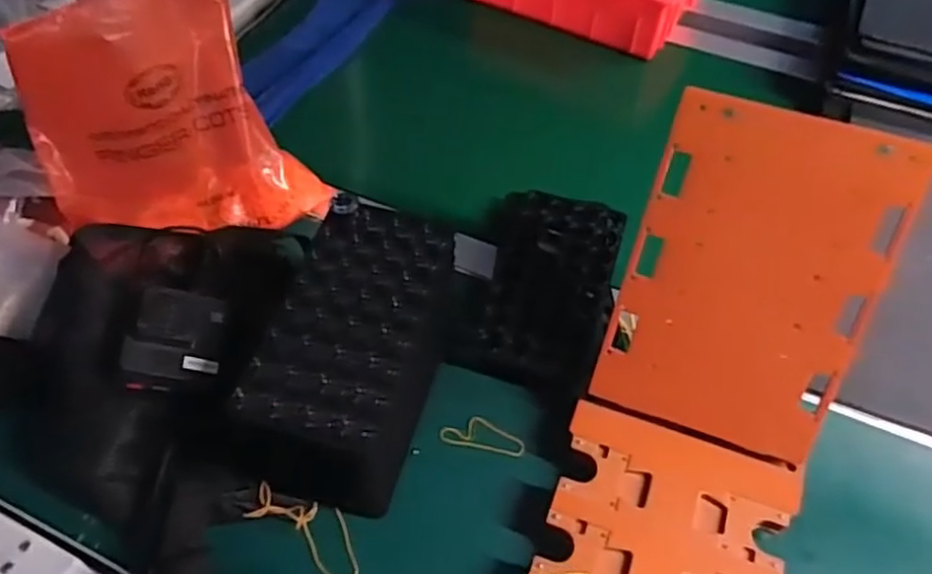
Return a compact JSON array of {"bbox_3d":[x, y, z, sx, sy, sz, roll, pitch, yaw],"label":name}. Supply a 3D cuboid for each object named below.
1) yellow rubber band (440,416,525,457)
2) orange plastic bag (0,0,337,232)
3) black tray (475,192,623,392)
[{"bbox_3d":[0.014,0.121,0.565,0.068,0.004,0.026,9,67,9],"label":"yellow rubber band"},{"bbox_3d":[-0.253,-0.134,0.599,0.225,0.213,0.107,-26,58,-18],"label":"orange plastic bag"},{"bbox_3d":[0.074,-0.001,0.631,0.112,0.051,0.208,13,55,8],"label":"black tray"}]

